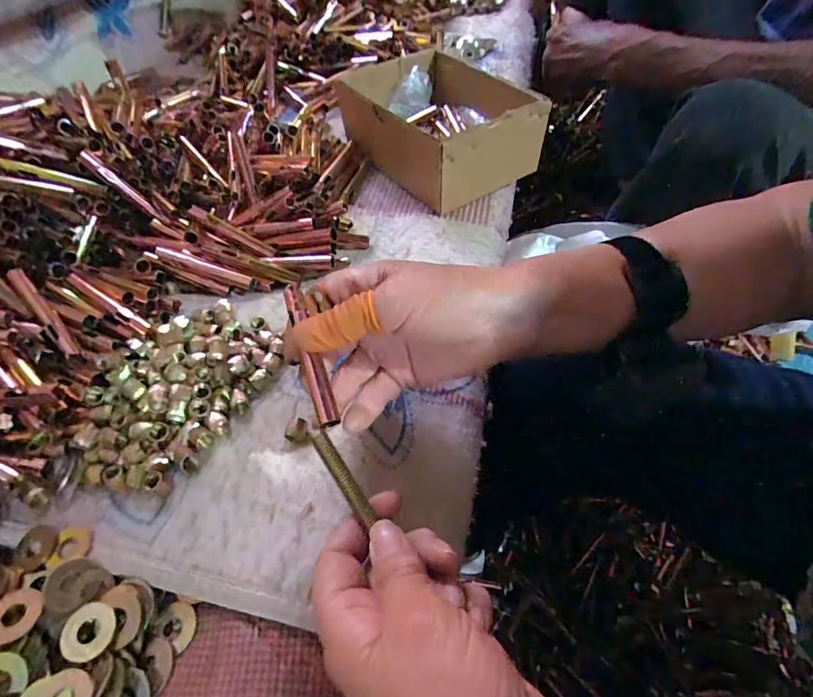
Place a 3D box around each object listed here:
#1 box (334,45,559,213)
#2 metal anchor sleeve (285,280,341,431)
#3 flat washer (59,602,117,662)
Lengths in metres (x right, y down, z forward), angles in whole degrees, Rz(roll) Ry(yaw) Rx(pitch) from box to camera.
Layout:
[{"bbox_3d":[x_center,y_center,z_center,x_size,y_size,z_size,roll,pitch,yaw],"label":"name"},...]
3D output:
[{"bbox_3d":[0.034,-0.238,0.478,0.157,0.075,0.187,-26,58,-19],"label":"box"},{"bbox_3d":[-0.053,0.002,0.244,0.011,0.007,0.085,-14,68,-15],"label":"metal anchor sleeve"},{"bbox_3d":[-0.155,0.137,0.221,0.024,0.004,0.023,-3,52,3],"label":"flat washer"}]

